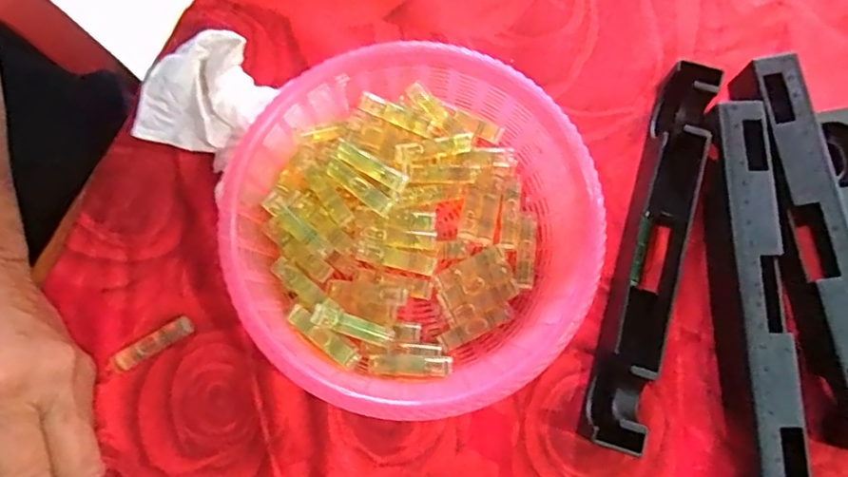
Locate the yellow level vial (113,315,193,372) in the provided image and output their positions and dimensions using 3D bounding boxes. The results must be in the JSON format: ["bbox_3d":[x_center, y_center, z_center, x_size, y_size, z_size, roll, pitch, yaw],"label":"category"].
[{"bbox_3d":[-0.138,0.054,0.295,0.041,0.005,0.009,-30,80,-6],"label":"yellow level vial"}]

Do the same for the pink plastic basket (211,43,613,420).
[{"bbox_3d":[-0.005,-0.003,0.282,0.163,0.050,0.166,0,79,0],"label":"pink plastic basket"}]

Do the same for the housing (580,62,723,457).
[{"bbox_3d":[0.116,0.007,0.293,0.029,0.028,0.192,16,79,3],"label":"housing"}]

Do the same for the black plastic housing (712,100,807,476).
[{"bbox_3d":[0.159,0.030,0.287,0.031,0.030,0.193,0,79,0],"label":"black plastic housing"}]

